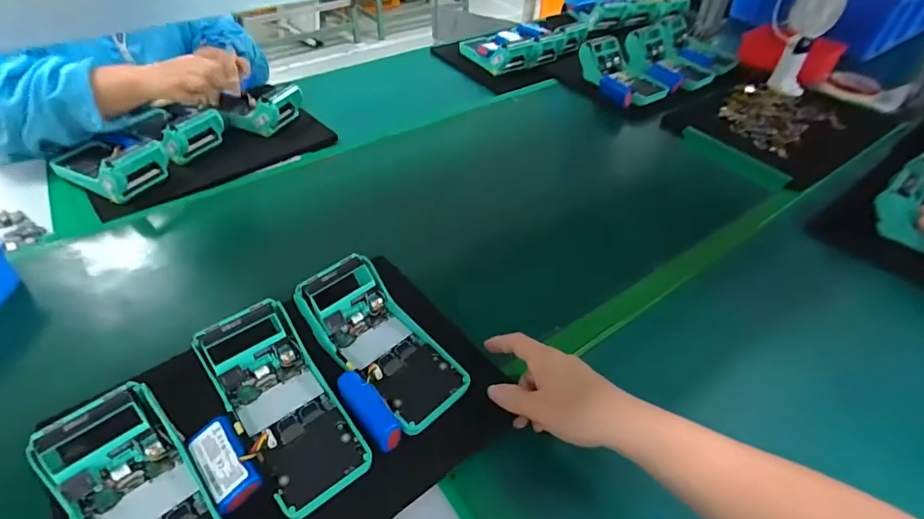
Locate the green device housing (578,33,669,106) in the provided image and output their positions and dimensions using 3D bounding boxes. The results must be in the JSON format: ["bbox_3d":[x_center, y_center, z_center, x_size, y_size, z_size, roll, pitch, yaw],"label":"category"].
[{"bbox_3d":[0.301,-0.353,0.890,0.115,0.049,0.167,-15,51,-18],"label":"green device housing"}]

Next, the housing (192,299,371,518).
[{"bbox_3d":[-0.147,0.110,0.382,0.081,0.054,0.165,-27,53,-27],"label":"housing"}]

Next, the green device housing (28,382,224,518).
[{"bbox_3d":[-0.220,0.166,0.324,0.076,0.048,0.172,-31,55,-30],"label":"green device housing"}]

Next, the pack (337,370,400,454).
[{"bbox_3d":[-0.075,0.121,0.391,0.024,0.020,0.070,-32,71,-29],"label":"pack"}]

